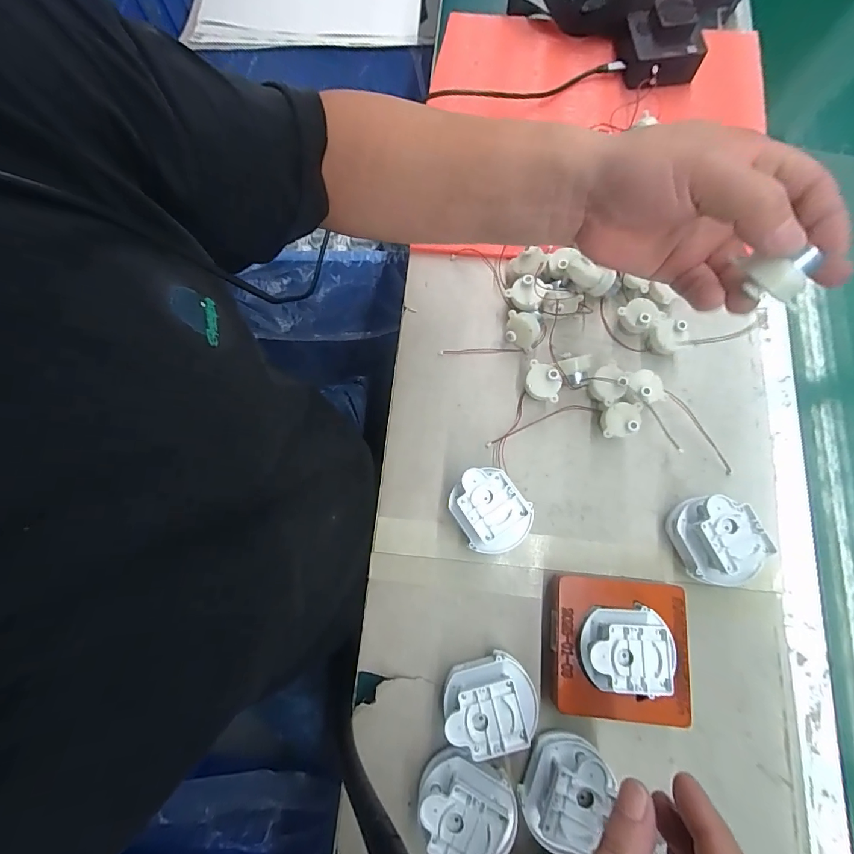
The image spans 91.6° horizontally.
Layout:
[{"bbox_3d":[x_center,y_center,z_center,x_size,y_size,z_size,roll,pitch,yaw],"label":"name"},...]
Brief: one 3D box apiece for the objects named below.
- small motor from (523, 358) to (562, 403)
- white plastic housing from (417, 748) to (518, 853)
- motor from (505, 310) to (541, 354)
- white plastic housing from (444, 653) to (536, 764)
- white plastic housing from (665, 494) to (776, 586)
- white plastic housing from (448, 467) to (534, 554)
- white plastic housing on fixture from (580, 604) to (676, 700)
[{"bbox_3d":[0.108,-0.041,0.390,0.031,0.028,0.036,14,77,5],"label":"small motor"},{"bbox_3d":[0.029,0.273,0.298,0.072,0.043,0.057,25,78,8],"label":"white plastic housing"},{"bbox_3d":[0.092,-0.093,0.402,0.032,0.034,0.014,33,41,24],"label":"motor"},{"bbox_3d":[0.048,0.209,0.316,0.069,0.045,0.053,-22,76,-4],"label":"white plastic housing"},{"bbox_3d":[0.235,0.093,0.345,0.054,0.052,0.067,-16,76,-2],"label":"white plastic housing"},{"bbox_3d":[0.052,0.072,0.354,0.057,0.049,0.068,-42,78,-8],"label":"white plastic housing"},{"bbox_3d":[0.148,0.166,0.309,0.059,0.032,0.053,-4,76,0],"label":"white plastic housing on fixture"}]

